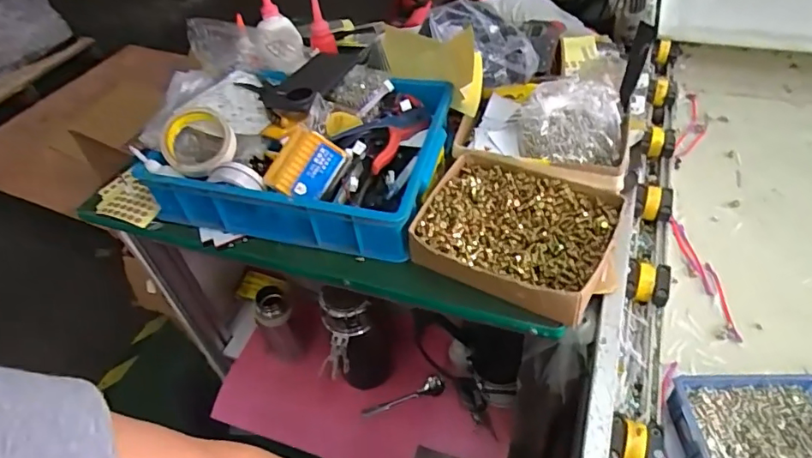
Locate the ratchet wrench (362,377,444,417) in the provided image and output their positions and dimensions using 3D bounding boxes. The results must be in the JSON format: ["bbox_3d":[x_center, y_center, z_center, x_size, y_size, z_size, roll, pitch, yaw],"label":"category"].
[{"bbox_3d":[-0.003,0.306,0.943,0.159,0.014,0.035,-23,76,7],"label":"ratchet wrench"}]

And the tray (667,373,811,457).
[{"bbox_3d":[0.351,0.199,0.518,0.152,0.036,0.104,-2,46,5],"label":"tray"}]

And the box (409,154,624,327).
[{"bbox_3d":[0.131,0.002,0.625,0.226,0.052,0.201,13,49,19],"label":"box"}]

